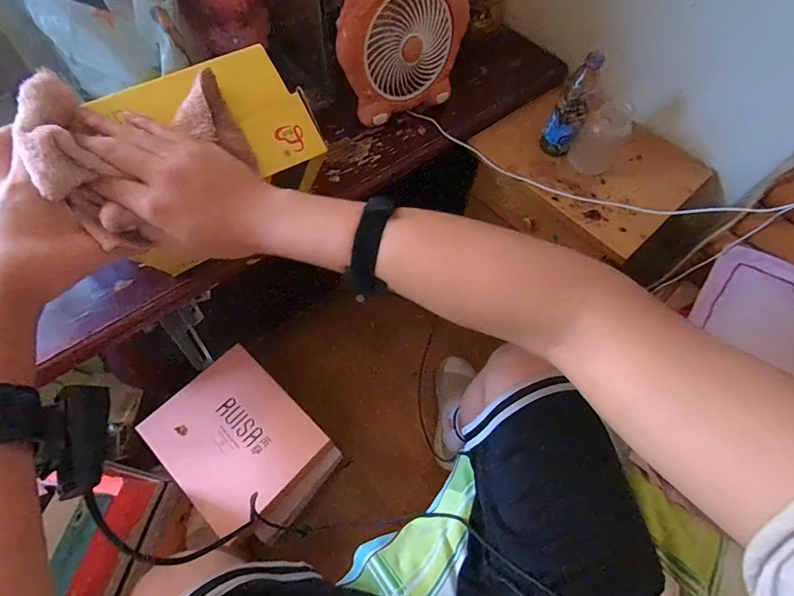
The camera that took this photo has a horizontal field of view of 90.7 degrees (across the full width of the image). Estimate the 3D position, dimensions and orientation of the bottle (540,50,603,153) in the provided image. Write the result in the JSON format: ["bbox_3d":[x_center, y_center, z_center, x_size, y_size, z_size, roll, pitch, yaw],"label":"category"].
[{"bbox_3d":[0.339,-0.372,0.757,0.064,0.182,0.062,20,62,7],"label":"bottle"}]

